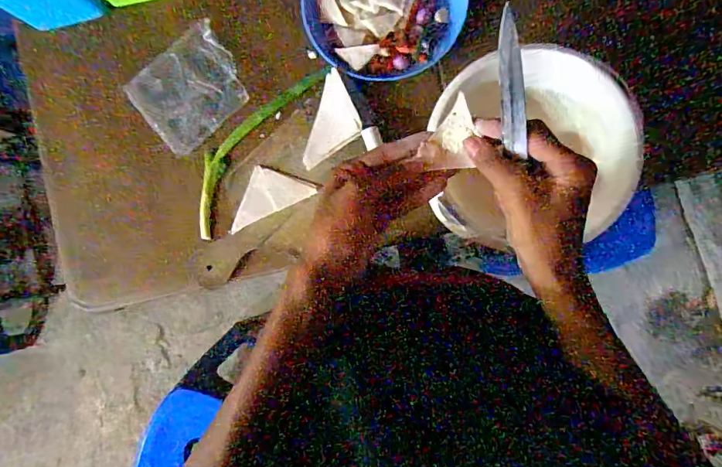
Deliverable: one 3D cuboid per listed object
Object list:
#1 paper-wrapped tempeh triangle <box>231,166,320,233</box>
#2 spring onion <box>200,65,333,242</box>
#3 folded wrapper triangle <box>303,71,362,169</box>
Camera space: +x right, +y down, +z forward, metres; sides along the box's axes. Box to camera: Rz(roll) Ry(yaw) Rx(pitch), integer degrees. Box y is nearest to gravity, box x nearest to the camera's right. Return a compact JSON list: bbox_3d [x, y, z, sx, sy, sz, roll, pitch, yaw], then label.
[{"bbox_3d":[-0.138,-0.058,0.630,0.125,0.009,0.066,-27,88,2],"label":"paper-wrapped tempeh triangle"},{"bbox_3d":[-0.160,-0.131,0.632,0.075,0.023,0.293,38,89,5],"label":"spring onion"},{"bbox_3d":[-0.034,-0.152,0.606,0.069,0.010,0.131,16,98,17],"label":"folded wrapper triangle"}]

